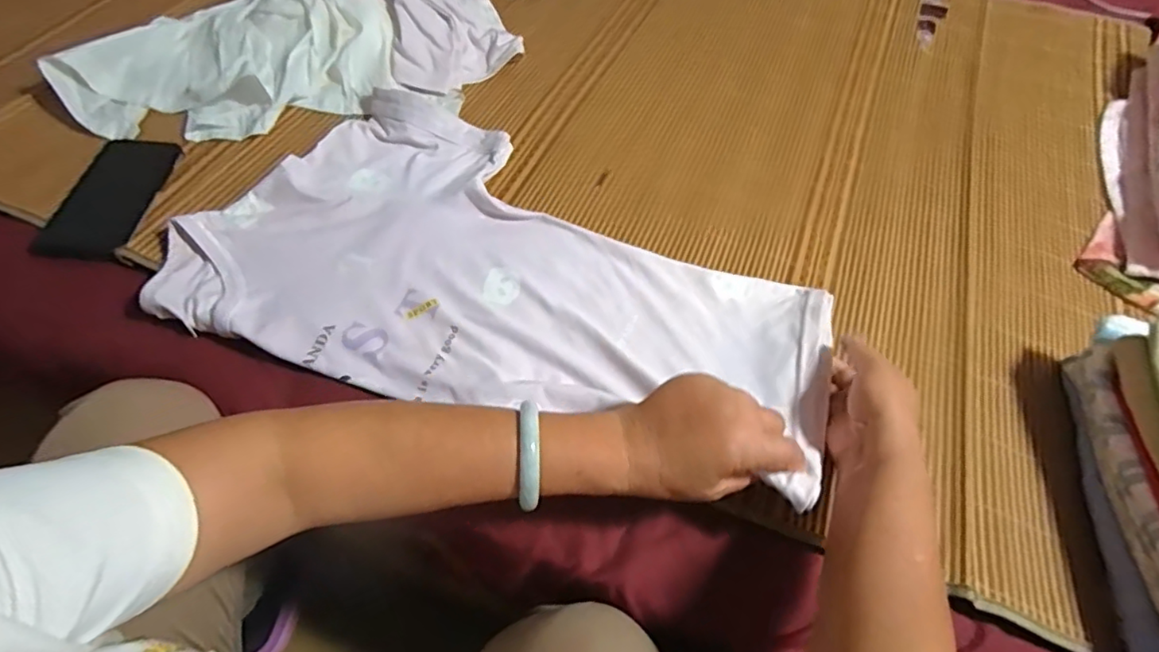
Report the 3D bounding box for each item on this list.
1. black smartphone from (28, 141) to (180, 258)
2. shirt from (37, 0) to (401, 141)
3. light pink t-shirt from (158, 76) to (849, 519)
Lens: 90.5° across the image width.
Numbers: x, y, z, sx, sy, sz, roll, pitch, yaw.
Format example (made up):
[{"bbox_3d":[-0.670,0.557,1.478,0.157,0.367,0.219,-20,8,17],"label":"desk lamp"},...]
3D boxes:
[{"bbox_3d":[-0.480,-0.134,0.591,0.086,0.013,0.160,0,57,-3],"label":"black smartphone"},{"bbox_3d":[-0.415,-0.323,0.695,0.269,0.071,0.349,41,64,21],"label":"shirt"},{"bbox_3d":[-0.058,-0.064,0.554,0.591,0.055,0.324,17,57,7],"label":"light pink t-shirt"}]

